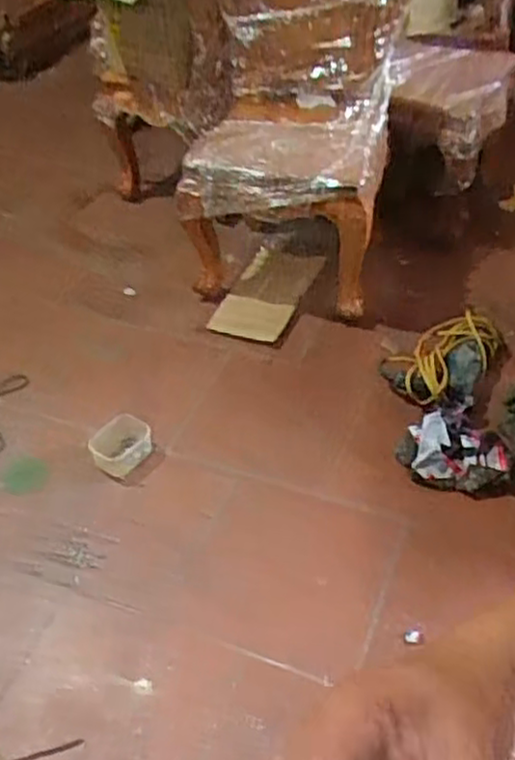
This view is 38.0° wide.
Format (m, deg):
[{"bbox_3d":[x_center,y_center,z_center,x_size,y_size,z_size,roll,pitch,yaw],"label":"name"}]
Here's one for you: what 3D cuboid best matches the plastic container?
[{"bbox_3d":[-0.323,0.149,1.780,0.110,0.097,0.137,34,54,31],"label":"plastic container"}]

